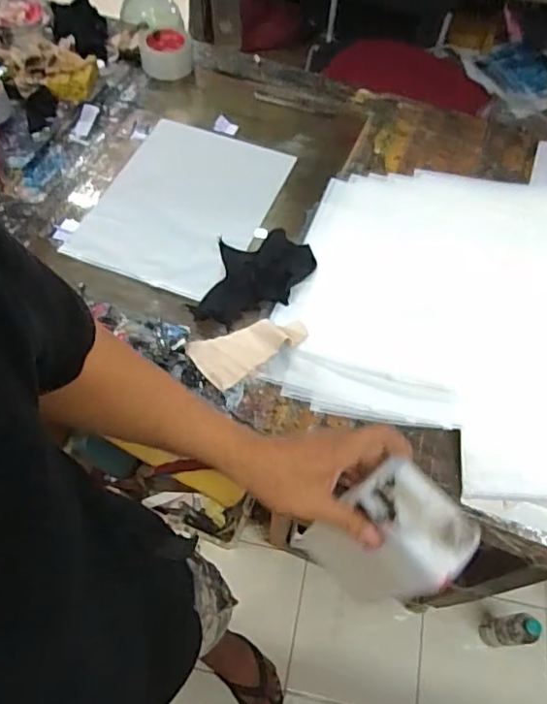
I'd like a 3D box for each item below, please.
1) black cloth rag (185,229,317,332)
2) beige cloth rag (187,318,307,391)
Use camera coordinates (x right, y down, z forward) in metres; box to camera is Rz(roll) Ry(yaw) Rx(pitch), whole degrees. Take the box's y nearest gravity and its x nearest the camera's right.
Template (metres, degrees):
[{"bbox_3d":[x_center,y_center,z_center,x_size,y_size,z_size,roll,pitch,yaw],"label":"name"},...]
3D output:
[{"bbox_3d":[-0.027,-0.108,0.806,0.146,0.041,0.161,15,59,8],"label":"black cloth rag"},{"bbox_3d":[-0.036,-0.013,0.762,0.154,0.023,0.080,-29,63,-18],"label":"beige cloth rag"}]

